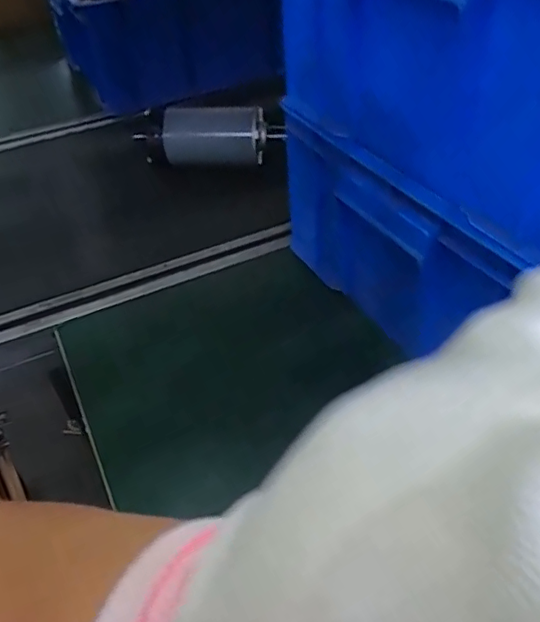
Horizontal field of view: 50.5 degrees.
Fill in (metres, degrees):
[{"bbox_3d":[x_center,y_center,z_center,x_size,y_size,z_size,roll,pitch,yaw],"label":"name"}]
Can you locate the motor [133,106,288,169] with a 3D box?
[{"bbox_3d":[-0.087,-0.253,0.829,0.217,0.070,0.060,-1,43,3],"label":"motor"}]

